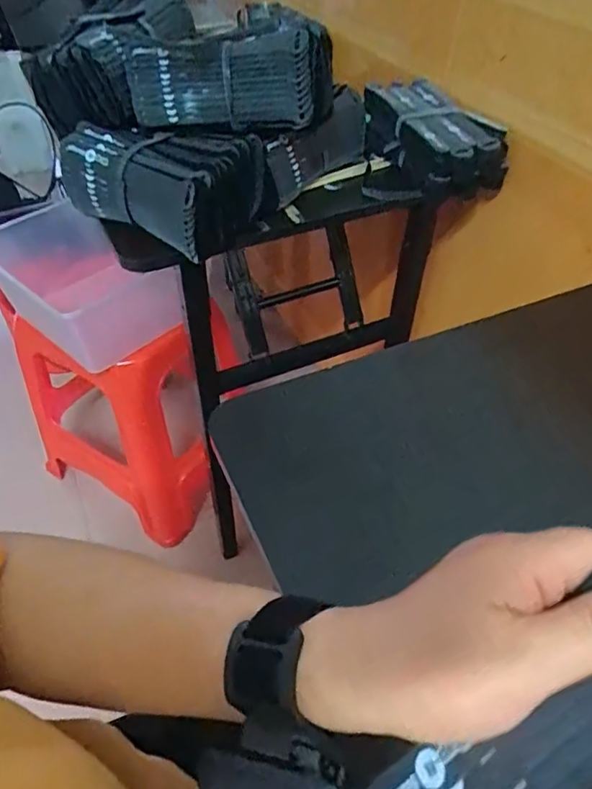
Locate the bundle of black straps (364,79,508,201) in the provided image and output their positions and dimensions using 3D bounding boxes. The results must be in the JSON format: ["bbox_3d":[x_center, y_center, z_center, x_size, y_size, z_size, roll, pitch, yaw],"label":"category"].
[{"bbox_3d":[0.180,-0.345,0.744,0.118,0.087,0.203,-17,50,-16],"label":"bundle of black straps"}]

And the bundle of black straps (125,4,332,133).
[{"bbox_3d":[-0.073,-0.353,0.606,0.228,0.100,0.095,1,47,0],"label":"bundle of black straps"}]

